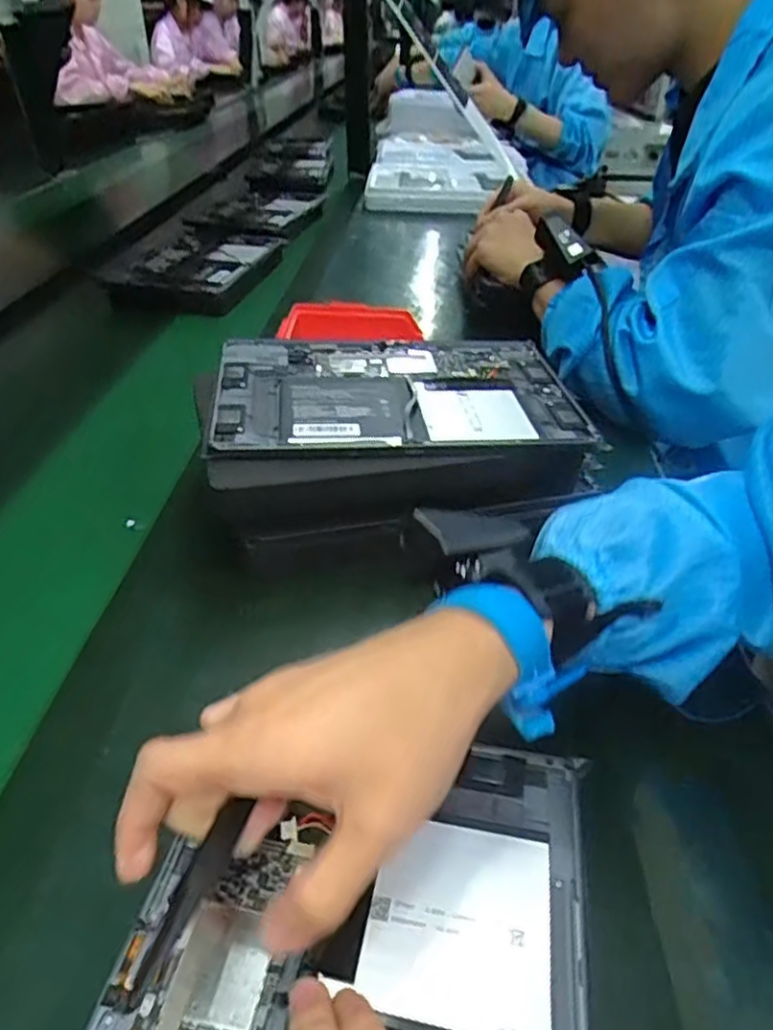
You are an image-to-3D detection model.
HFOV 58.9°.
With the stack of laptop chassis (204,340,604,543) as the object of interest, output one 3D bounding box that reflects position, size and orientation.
[{"bbox_3d":[0.006,-0.067,0.510,0.271,0.062,0.202,-8,35,-13],"label":"stack of laptop chassis"}]

